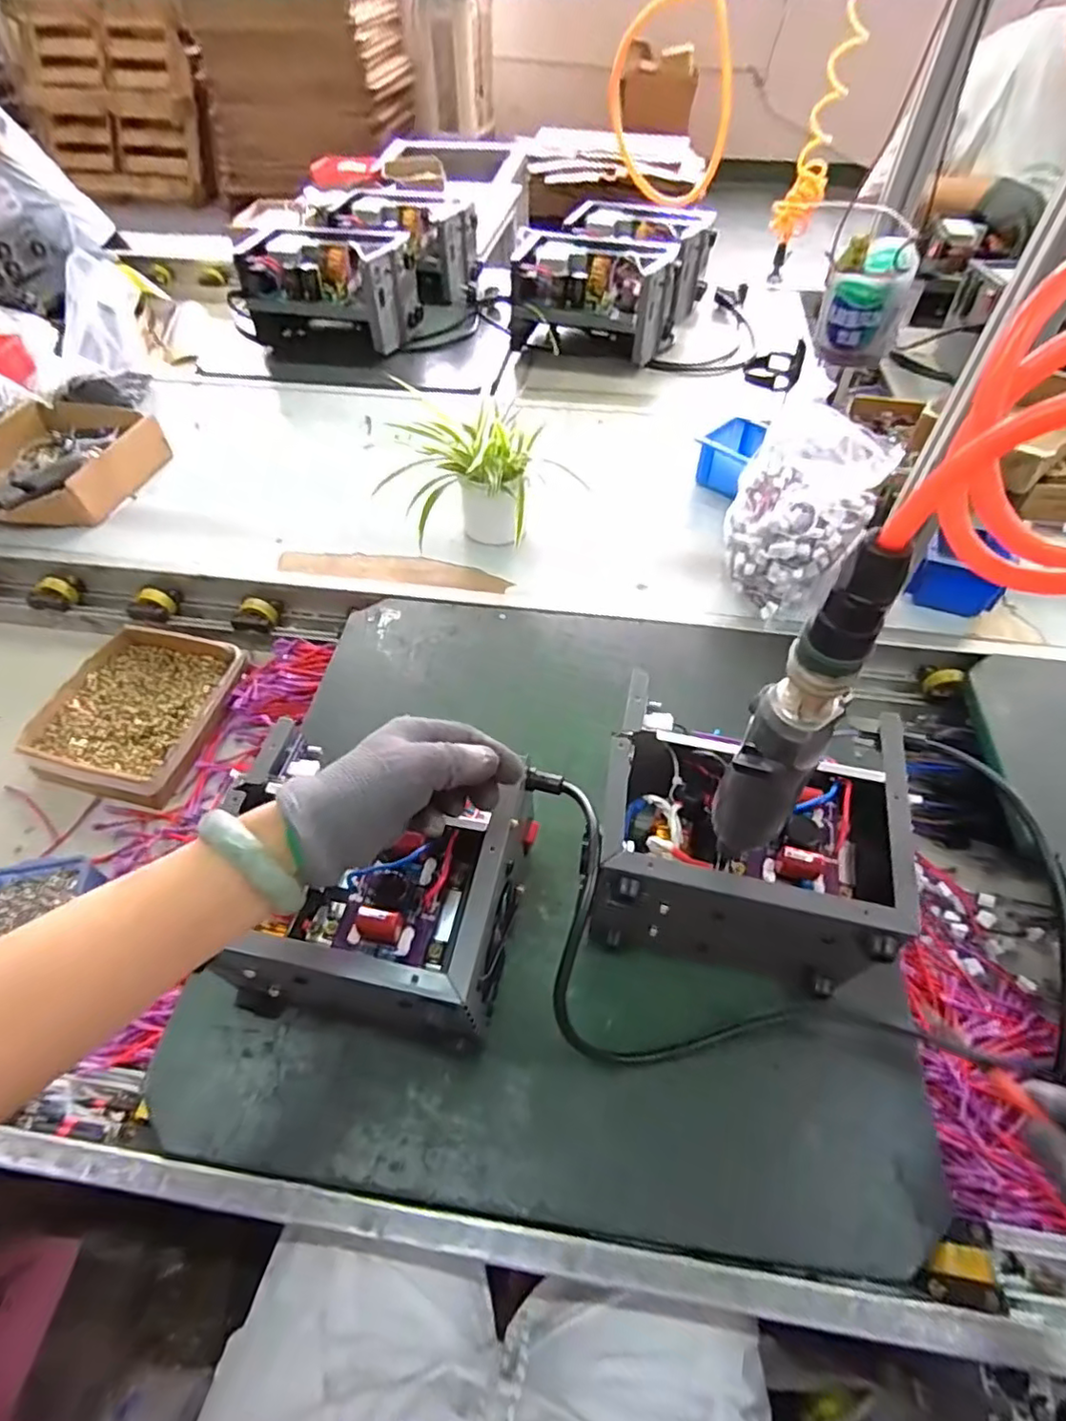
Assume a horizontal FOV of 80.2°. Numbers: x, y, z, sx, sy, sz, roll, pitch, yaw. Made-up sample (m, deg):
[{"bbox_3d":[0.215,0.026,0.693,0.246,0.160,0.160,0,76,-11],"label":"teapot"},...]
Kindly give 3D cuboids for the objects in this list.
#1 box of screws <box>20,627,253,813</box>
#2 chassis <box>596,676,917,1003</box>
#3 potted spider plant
[{"bbox_3d":[-0.485,-0.001,0.790,0.205,0.050,0.226,13,54,10],"label":"box of screws"},{"bbox_3d":[0.162,0.104,0.519,0.213,0.150,0.184,11,53,8],"label":"chassis"},{"bbox_3d":[-0.099,-0.309,0.834,0.204,0.163,0.157,-7,53,-6],"label":"potted spider plant"}]

